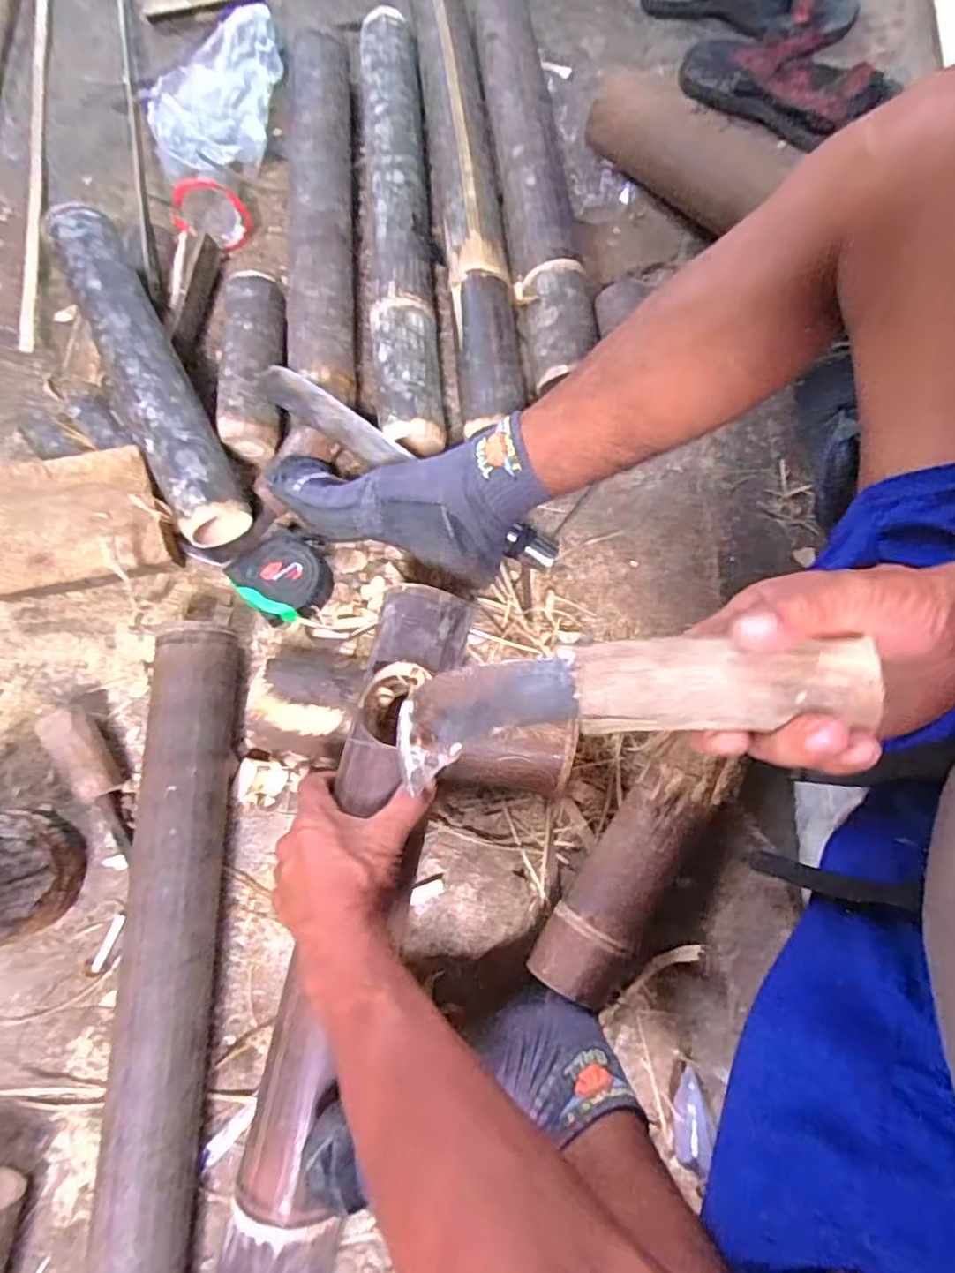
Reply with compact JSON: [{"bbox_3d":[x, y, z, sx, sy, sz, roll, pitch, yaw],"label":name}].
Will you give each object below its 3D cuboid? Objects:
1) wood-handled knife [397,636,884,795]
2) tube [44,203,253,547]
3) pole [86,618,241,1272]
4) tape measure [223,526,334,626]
[{"bbox_3d":[0.061,0.030,0.297,0.212,0.026,0.048,-9,74,17],"label":"wood-handled knife"},{"bbox_3d":[-0.310,-0.247,0.614,0.063,0.060,0.343,-27,77,-9],"label":"tube"},{"bbox_3d":[-0.231,0.277,0.496,0.063,0.075,0.616,0,75,-2],"label":"pole"},{"bbox_3d":[-0.183,-0.059,0.620,0.085,0.038,0.092,0,75,-2],"label":"tape measure"}]

